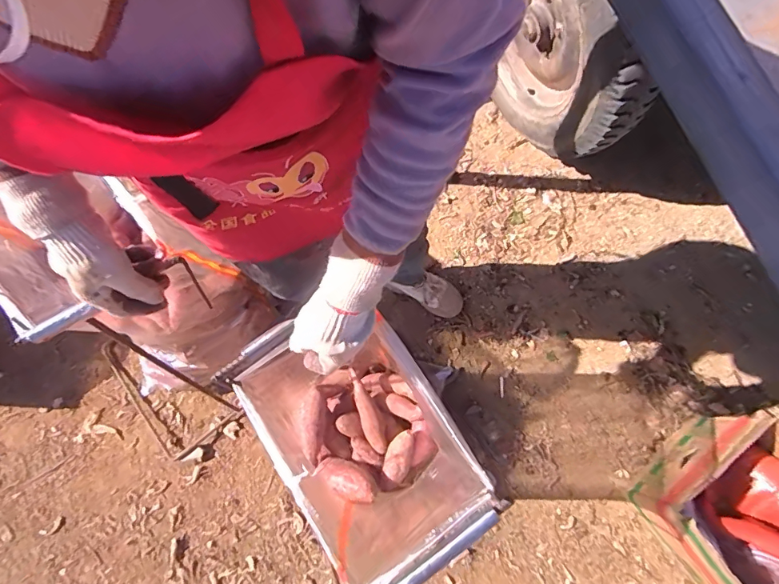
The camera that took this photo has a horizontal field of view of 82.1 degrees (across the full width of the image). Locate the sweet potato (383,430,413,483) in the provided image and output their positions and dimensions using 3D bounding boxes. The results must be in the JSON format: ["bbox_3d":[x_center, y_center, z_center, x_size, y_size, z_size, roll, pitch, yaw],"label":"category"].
[{"bbox_3d":[0.019,0.339,0.924,0.054,0.044,0.101,10,75,4],"label":"sweet potato"}]

